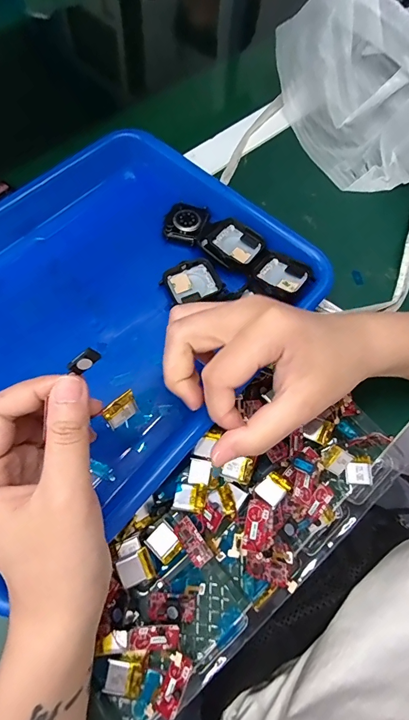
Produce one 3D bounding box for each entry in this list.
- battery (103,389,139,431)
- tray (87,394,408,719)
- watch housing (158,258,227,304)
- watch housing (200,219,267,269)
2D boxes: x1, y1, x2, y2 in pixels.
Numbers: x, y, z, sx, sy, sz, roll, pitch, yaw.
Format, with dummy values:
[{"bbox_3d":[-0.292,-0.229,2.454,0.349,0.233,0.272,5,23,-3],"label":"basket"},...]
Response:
[{"bbox_3d":[-0.045,0.028,0.209,0.019,0.017,0.004,-40,50,-19],"label":"battery"},{"bbox_3d":[0.020,0.111,0.258,0.252,0.035,0.106,-38,74,-17],"label":"tray"},{"bbox_3d":[-0.009,-0.063,0.315,0.043,0.010,0.039,-28,71,-14],"label":"watch housing"},{"bbox_3d":[0.023,-0.100,0.326,0.048,0.010,0.041,36,70,11],"label":"watch housing"}]

